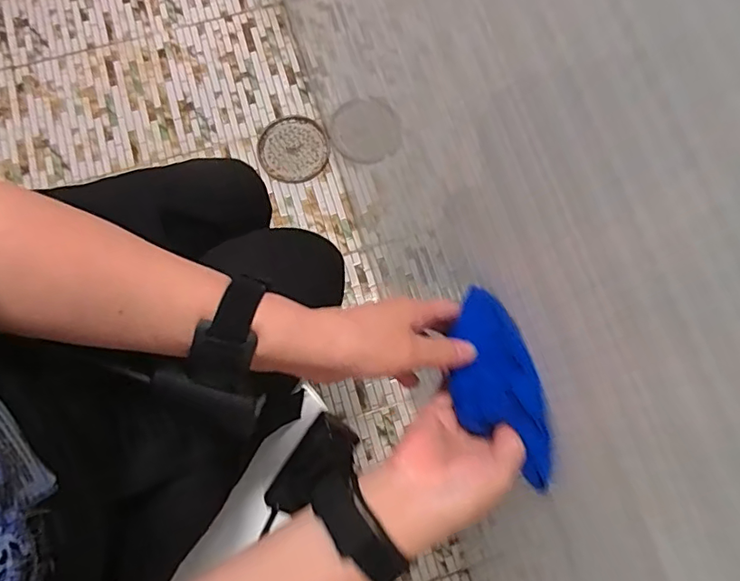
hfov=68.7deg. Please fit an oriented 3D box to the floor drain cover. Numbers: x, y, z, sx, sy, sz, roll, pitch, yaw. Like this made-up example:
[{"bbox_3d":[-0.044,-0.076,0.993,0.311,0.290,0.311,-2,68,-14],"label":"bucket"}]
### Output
[{"bbox_3d":[-0.156,-0.289,1.106,0.139,0.011,0.145,-21,75,-5],"label":"floor drain cover"}]

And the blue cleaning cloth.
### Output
[{"bbox_3d":[0.087,0.071,0.378,0.055,0.038,0.142,-17,79,-4],"label":"blue cleaning cloth"}]

